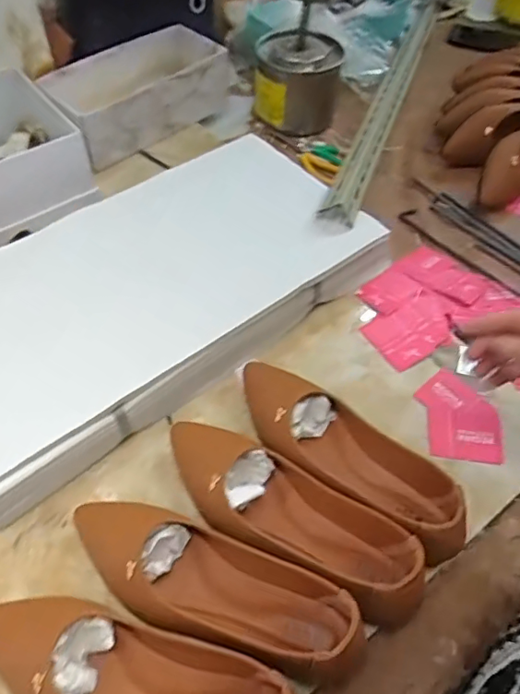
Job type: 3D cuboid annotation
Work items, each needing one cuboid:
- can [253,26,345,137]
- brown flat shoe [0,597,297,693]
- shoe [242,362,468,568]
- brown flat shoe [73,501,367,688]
[{"bbox_3d":[0.061,-0.437,0.892,0.136,0.116,0.121,4,54,0],"label":"can"},{"bbox_3d":[-0.096,0.254,0.409,0.252,0.042,0.080,15,54,8],"label":"brown flat shoe"},{"bbox_3d":[0.083,0.091,0.517,0.251,0.067,0.098,34,59,20],"label":"shoe"},{"bbox_3d":[-0.043,0.192,0.441,0.251,0.067,0.080,21,55,12],"label":"brown flat shoe"}]

